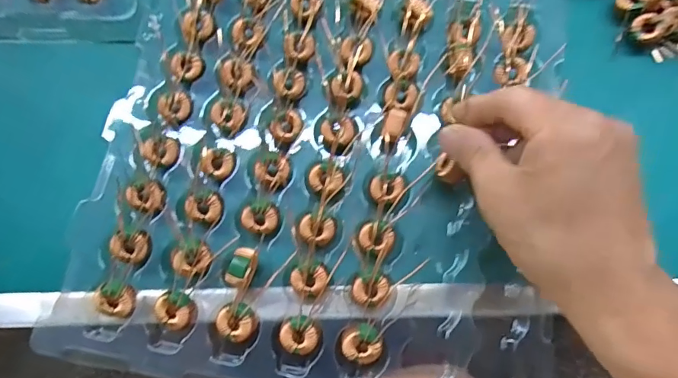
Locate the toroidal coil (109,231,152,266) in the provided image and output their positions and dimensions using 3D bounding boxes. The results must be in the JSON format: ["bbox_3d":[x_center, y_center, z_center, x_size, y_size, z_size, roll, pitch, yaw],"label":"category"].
[{"bbox_3d":[-0.125,0.036,0.264,0.022,0.008,0.018,-9,76,-2],"label":"toroidal coil"}]

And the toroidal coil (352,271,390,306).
[{"bbox_3d":[0.019,0.059,0.258,0.020,0.009,0.018,7,76,2],"label":"toroidal coil"}]

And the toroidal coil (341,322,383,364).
[{"bbox_3d":[0.013,0.088,0.248,0.021,0.008,0.020,0,76,0],"label":"toroidal coil"}]

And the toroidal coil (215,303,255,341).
[{"bbox_3d":[-0.060,0.076,0.255,0.021,0.008,0.021,0,76,0],"label":"toroidal coil"}]

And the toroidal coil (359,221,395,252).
[{"bbox_3d":[0.023,0.028,0.267,0.020,0.007,0.018,17,76,5],"label":"toroidal coil"}]

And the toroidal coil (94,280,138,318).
[{"bbox_3d":[-0.129,0.065,0.256,0.022,0.010,0.020,0,76,0],"label":"toroidal coil"}]

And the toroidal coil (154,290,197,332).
[{"bbox_3d":[-0.095,0.071,0.257,0.023,0.009,0.022,0,76,0],"label":"toroidal coil"}]

